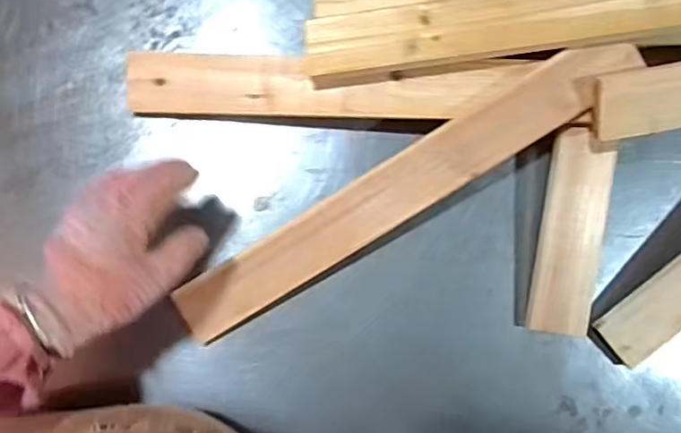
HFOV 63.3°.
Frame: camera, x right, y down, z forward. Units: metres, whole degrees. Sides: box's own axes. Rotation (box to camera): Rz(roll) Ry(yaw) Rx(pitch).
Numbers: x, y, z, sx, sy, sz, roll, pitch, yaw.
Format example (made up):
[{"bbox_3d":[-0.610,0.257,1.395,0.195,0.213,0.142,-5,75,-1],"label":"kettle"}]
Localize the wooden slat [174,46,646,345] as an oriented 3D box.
[{"bbox_3d":[0.057,-0.026,0.548,0.497,0.012,0.061,-32,95,5],"label":"wooden slat"}]

